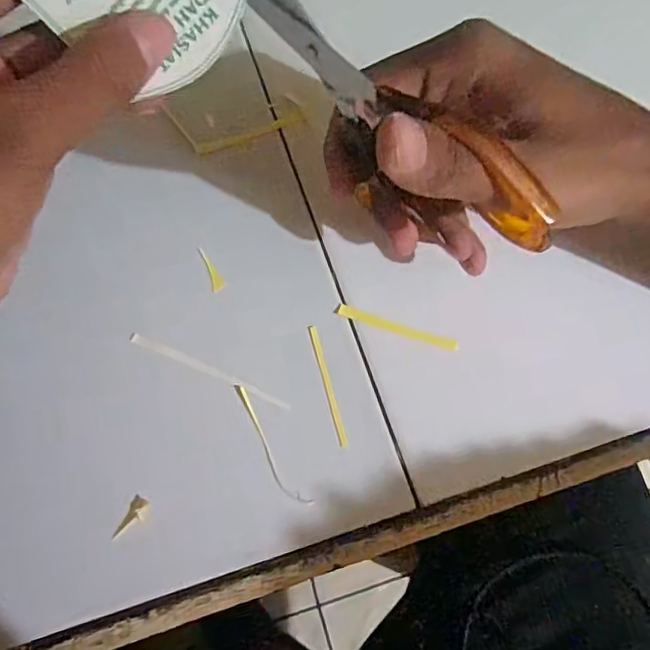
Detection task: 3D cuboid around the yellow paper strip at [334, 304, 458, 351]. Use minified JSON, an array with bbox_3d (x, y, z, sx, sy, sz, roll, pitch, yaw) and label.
[{"bbox_3d":[0.033,0.001,0.261,0.057,0.004,0.006,19,71,7],"label":"yellow paper strip"}]

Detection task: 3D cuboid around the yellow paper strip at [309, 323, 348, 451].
[{"bbox_3d":[0.001,0.026,0.251,0.004,0.004,0.057,-14,70,-4],"label":"yellow paper strip"}]

